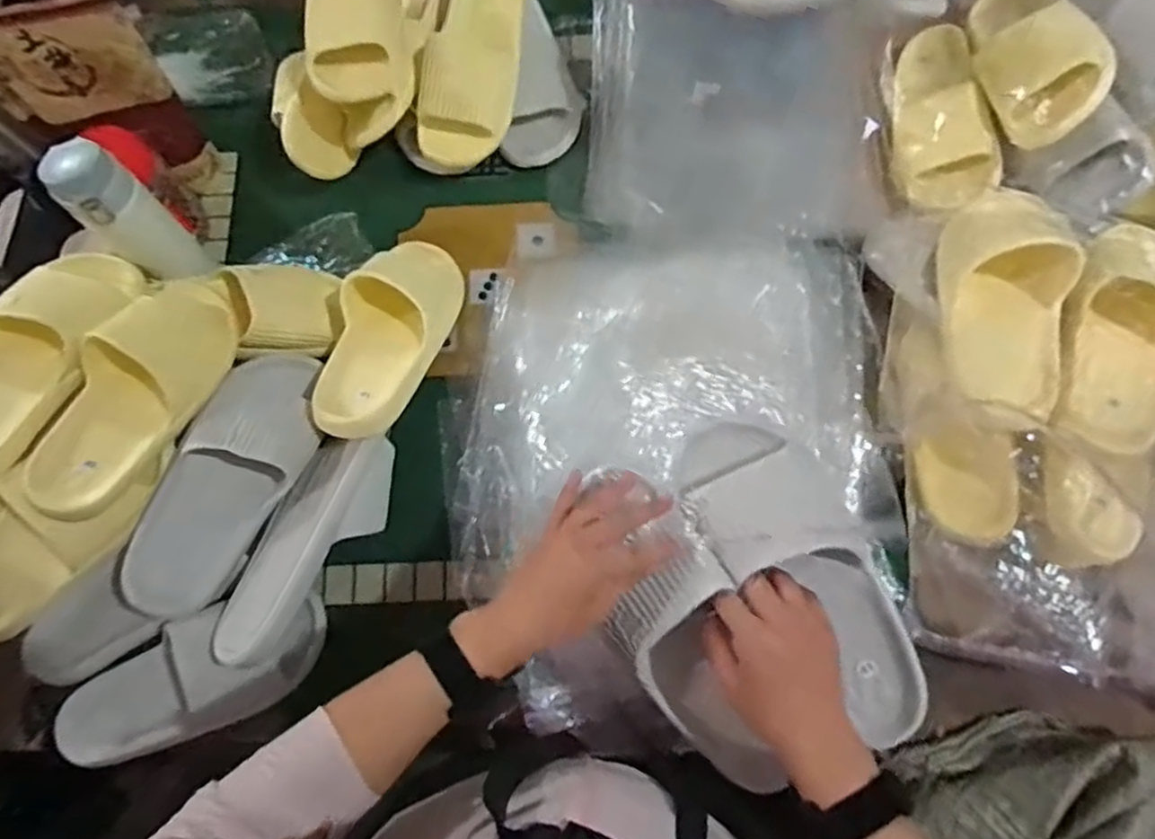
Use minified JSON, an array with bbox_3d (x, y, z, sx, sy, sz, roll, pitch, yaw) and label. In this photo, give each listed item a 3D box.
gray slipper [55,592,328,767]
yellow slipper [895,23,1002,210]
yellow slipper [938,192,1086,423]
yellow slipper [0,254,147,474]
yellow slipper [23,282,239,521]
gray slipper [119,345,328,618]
[{"bbox_3d":[-0.362,0.242,0.662,0.249,0.061,0.101,-21,75,-6],"label":"gray slipper"},{"bbox_3d":[0.422,-0.360,0.827,0.101,0.075,0.236,-16,71,35],"label":"yellow slipper"},{"bbox_3d":[0.379,-0.111,0.629,0.090,0.071,0.229,12,74,3],"label":"yellow slipper"},{"bbox_3d":[-0.510,-0.056,0.662,0.104,0.068,0.248,27,75,8],"label":"yellow slipper"},{"bbox_3d":[-0.412,-0.025,0.664,0.097,0.058,0.247,22,75,6],"label":"yellow slipper"},{"bbox_3d":[-0.334,0.049,0.668,0.096,0.060,0.264,22,75,6],"label":"gray slipper"}]

